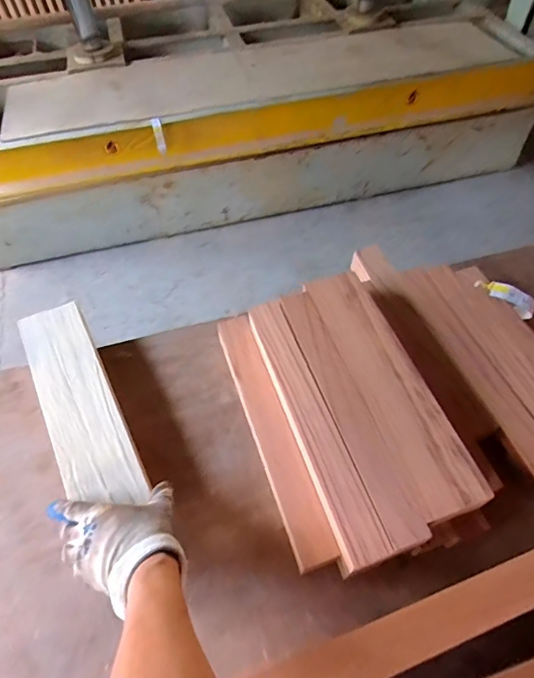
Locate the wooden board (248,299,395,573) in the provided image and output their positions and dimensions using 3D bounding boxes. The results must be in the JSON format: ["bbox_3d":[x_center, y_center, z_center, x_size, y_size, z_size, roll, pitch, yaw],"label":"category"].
[{"bbox_3d":[0.055,0.096,0.589,0.055,0.026,0.366,-15,55,-10],"label":"wooden board"}]

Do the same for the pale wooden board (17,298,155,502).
[{"bbox_3d":[-0.271,0.093,0.658,0.100,0.045,0.348,-26,60,-17],"label":"pale wooden board"}]

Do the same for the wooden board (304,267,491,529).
[{"bbox_3d":[0.162,0.048,0.606,0.092,0.021,0.365,-16,56,-11],"label":"wooden board"}]

